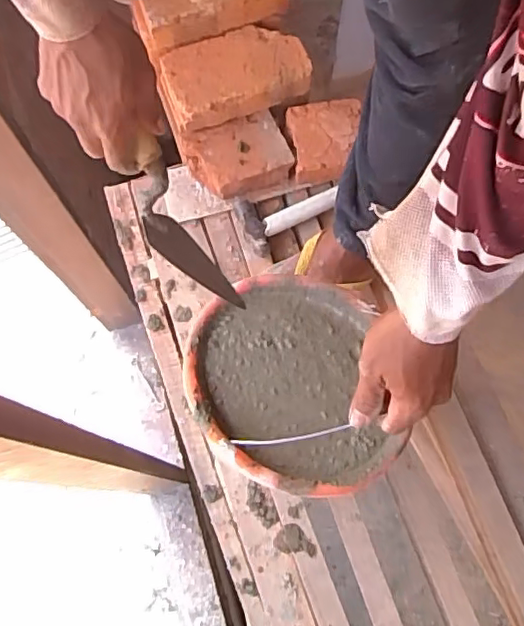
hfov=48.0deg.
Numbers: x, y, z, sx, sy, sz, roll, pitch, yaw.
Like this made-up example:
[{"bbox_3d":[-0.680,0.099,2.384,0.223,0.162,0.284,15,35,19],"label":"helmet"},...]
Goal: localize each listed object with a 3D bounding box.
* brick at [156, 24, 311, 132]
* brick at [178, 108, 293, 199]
[{"bbox_3d":[-0.038,-0.339,0.840,0.199,0.055,0.109,-23,73,-6],"label":"brick"},{"bbox_3d":[-0.038,-0.227,0.853,0.141,0.054,0.100,-17,73,-5],"label":"brick"}]

